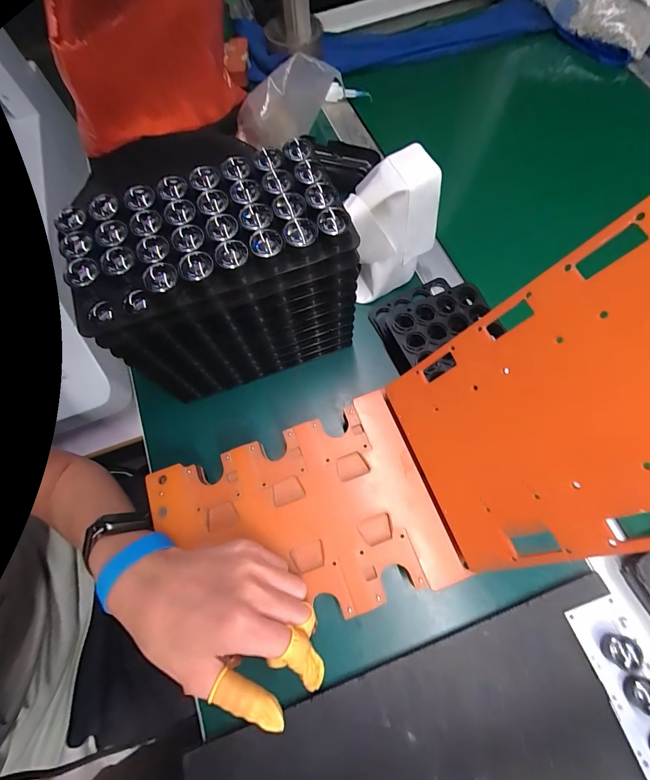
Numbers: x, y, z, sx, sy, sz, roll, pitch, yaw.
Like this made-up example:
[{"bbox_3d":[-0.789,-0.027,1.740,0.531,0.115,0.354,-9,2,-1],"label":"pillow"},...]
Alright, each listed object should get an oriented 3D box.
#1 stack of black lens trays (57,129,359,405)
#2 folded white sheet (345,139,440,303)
[{"bbox_3d":[-0.078,-0.084,0.302,0.198,0.170,0.101,-15,70,-2],"label":"stack of black lens trays"},{"bbox_3d":[0.064,-0.159,0.351,0.078,0.125,0.066,-34,74,-9],"label":"folded white sheet"}]

